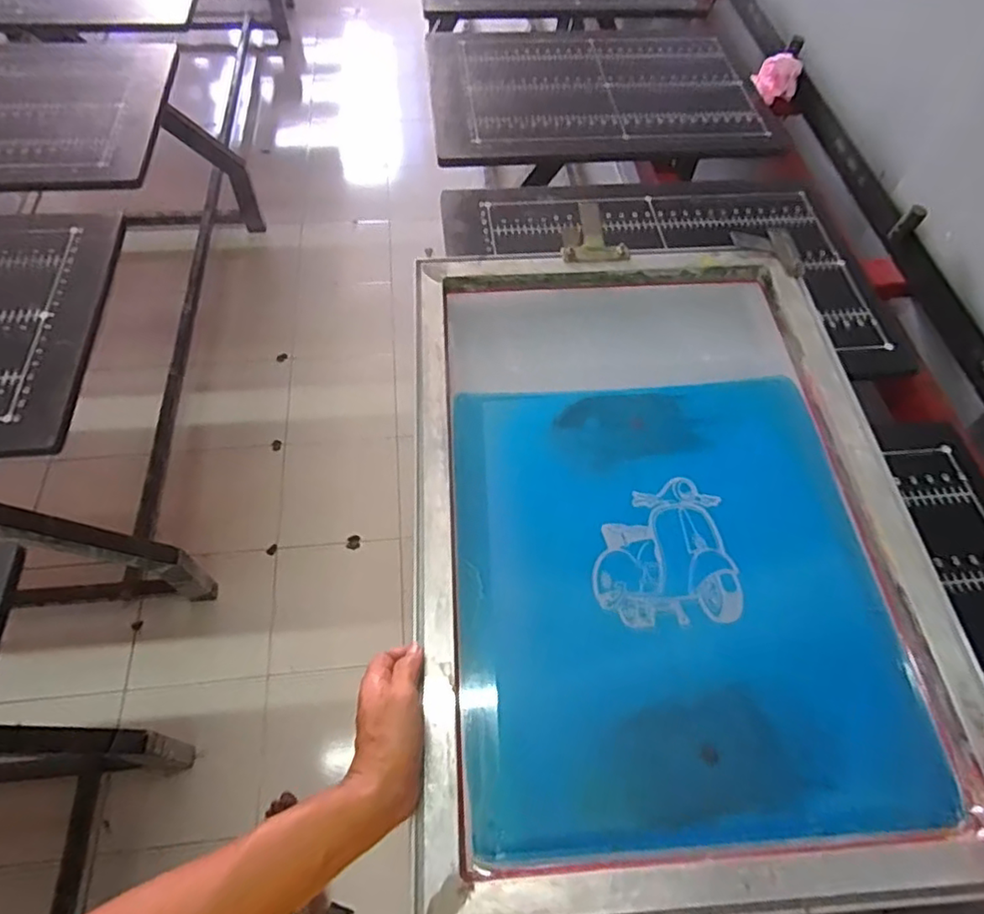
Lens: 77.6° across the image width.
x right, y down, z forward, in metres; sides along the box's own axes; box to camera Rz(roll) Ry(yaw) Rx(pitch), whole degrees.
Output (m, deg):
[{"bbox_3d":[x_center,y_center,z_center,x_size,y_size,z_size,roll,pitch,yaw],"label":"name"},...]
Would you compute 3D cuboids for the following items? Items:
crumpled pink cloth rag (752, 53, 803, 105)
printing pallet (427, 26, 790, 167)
[{"bbox_3d":[0.517,-0.689,1.112,0.083,0.045,0.068,24,61,11],"label":"crumpled pink cloth rag"},{"bbox_3d":[0.200,-0.676,1.111,0.603,0.025,0.405,-2,59,-5],"label":"printing pallet"}]

